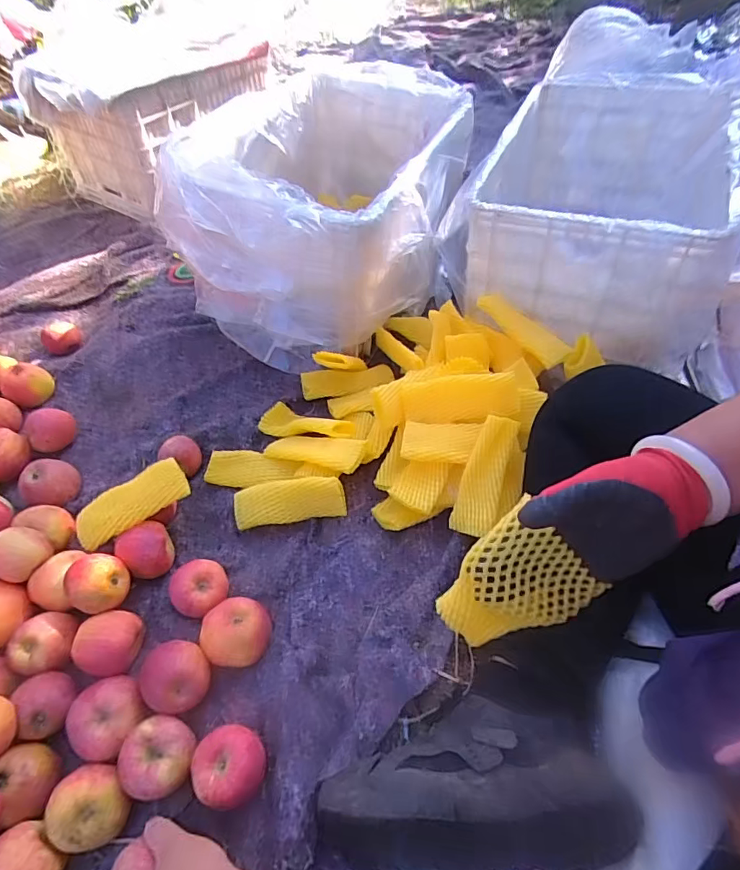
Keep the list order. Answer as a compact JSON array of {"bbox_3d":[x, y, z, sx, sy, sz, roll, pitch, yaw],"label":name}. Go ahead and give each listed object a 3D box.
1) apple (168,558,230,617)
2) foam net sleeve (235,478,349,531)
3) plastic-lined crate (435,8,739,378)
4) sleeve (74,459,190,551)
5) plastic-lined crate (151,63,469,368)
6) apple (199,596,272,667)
[{"bbox_3d":[-0.210,0.192,0.615,0.066,0.054,0.066,-2,53,2],"label":"apple"},{"bbox_3d":[-0.109,0.089,0.668,0.154,0.059,0.049,-5,53,0],"label":"foam net sleeve"},{"bbox_3d":[0.382,-0.413,0.873,0.406,0.230,0.569,15,55,14],"label":"plastic-lined crate"},{"bbox_3d":[-0.308,0.088,0.632,0.150,0.030,0.049,-32,56,0],"label":"sleeve"},{"bbox_3d":[-0.063,-0.409,0.872,0.397,0.261,0.580,13,54,12],"label":"plastic-lined crate"},{"bbox_3d":[-0.154,0.234,0.581,0.069,0.062,0.075,-1,52,2],"label":"apple"}]

